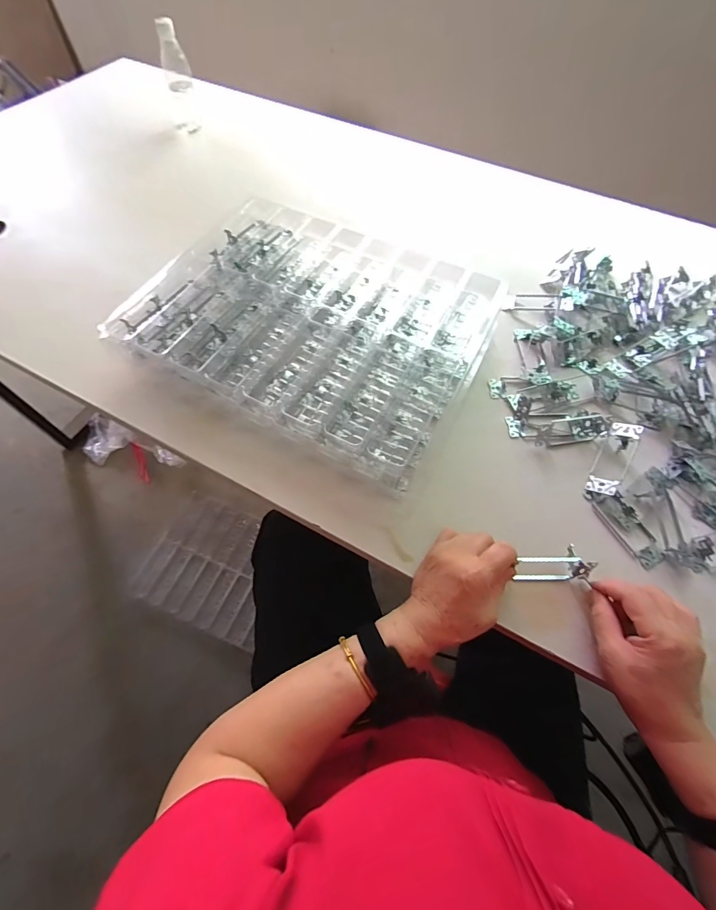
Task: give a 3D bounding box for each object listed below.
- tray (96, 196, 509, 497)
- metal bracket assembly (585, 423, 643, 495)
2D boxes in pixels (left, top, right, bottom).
[{"bbox_3d":[-0.055,-0.179,0.552,0.430,0.088,0.345,26,64,11],"label":"tray"},{"bbox_3d":[0.331,0.005,0.501,0.038,0.035,0.106,28,64,12],"label":"metal bracket assembly"}]

